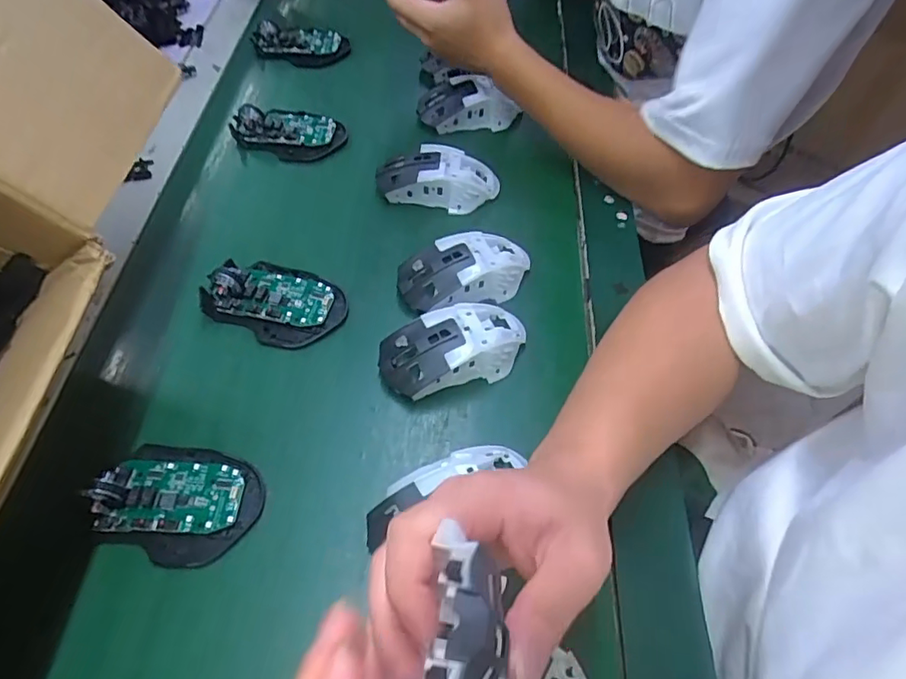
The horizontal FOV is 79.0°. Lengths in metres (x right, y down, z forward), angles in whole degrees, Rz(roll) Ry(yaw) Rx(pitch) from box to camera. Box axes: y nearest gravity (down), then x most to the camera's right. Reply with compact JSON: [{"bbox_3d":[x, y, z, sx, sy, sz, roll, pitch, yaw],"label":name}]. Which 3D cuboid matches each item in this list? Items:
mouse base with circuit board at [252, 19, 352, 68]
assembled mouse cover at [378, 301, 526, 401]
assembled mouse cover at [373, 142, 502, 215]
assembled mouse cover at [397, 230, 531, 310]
[{"bbox_3d":[-0.184,-0.361,0.670,0.111,0.031,0.060,-4,56,-4],"label":"mouse base with circuit board"},{"bbox_3d":[0.002,0.003,0.425,0.119,0.036,0.063,-18,58,-13],"label":"assembled mouse cover"},{"bbox_3d":[-0.014,-0.154,0.528,0.117,0.040,0.060,0,56,-2],"label":"assembled mouse cover"},{"bbox_3d":[0.012,-0.061,0.468,0.118,0.036,0.062,-13,57,-11],"label":"assembled mouse cover"}]

